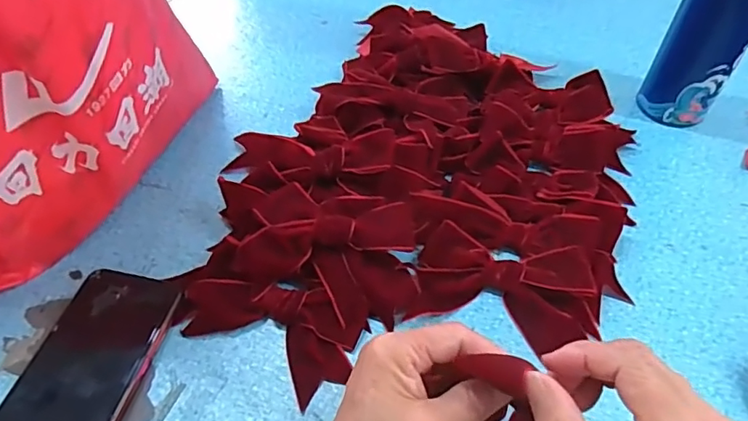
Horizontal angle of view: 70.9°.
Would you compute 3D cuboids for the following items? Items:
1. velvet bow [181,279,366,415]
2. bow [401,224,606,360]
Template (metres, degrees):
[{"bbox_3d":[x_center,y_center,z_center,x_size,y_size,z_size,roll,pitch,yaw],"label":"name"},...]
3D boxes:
[{"bbox_3d":[-0.073,0.077,0.361,0.126,0.018,0.064,21,54,17],"label":"velvet bow"},{"bbox_3d":[0.093,0.055,0.379,0.123,0.025,0.077,11,52,10],"label":"bow"}]

